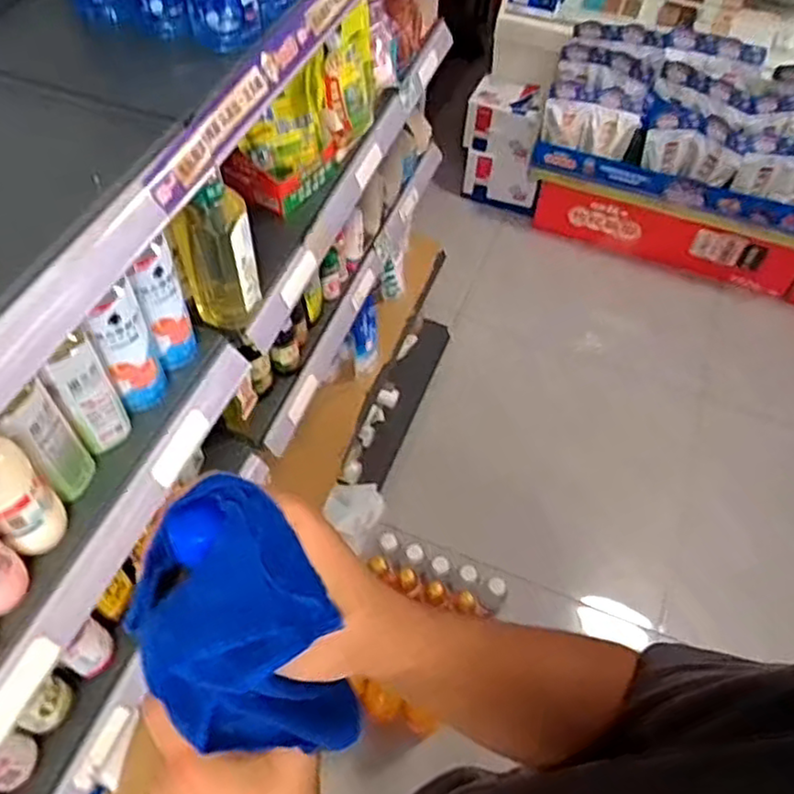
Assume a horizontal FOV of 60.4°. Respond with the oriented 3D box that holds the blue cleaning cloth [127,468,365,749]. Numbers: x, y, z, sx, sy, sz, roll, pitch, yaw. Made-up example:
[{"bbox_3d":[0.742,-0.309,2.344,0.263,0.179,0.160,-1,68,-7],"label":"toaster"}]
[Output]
[{"bbox_3d":[-0.076,0.124,0.342,0.085,0.130,0.112,-26,60,-21],"label":"blue cleaning cloth"}]

